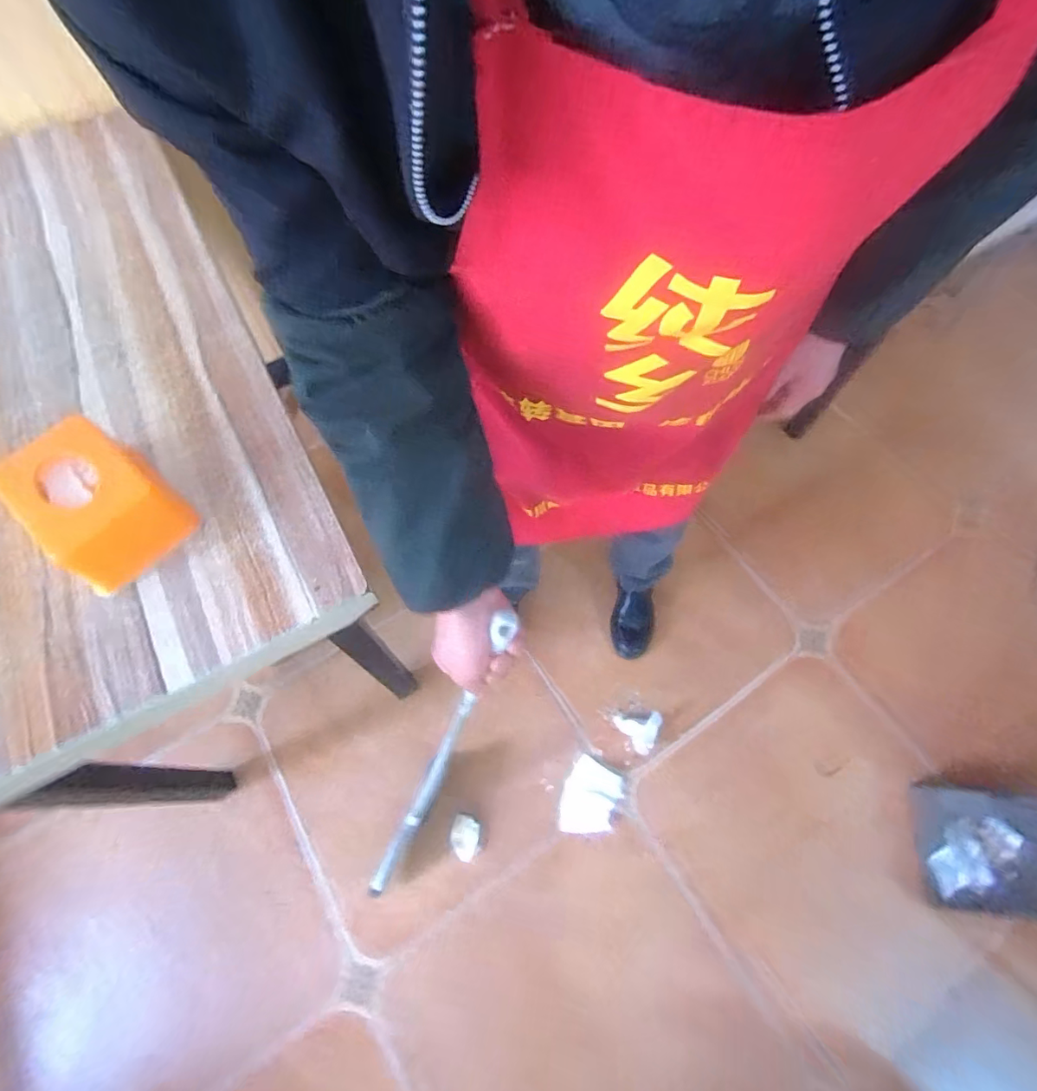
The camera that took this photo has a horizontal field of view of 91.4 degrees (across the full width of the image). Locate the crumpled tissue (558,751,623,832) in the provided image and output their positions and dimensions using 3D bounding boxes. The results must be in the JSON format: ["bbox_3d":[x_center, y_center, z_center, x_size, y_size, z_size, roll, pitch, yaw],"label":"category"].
[{"bbox_3d":[0.149,0.538,1.074,0.112,0.021,0.148,27,67,12],"label":"crumpled tissue"}]

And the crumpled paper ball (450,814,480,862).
[{"bbox_3d":[-0.111,0.604,1.047,0.057,0.031,0.081,8,65,3],"label":"crumpled paper ball"}]

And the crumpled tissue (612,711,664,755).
[{"bbox_3d":[0.270,0.413,1.114,0.100,0.043,0.082,-4,64,-3],"label":"crumpled tissue"}]

